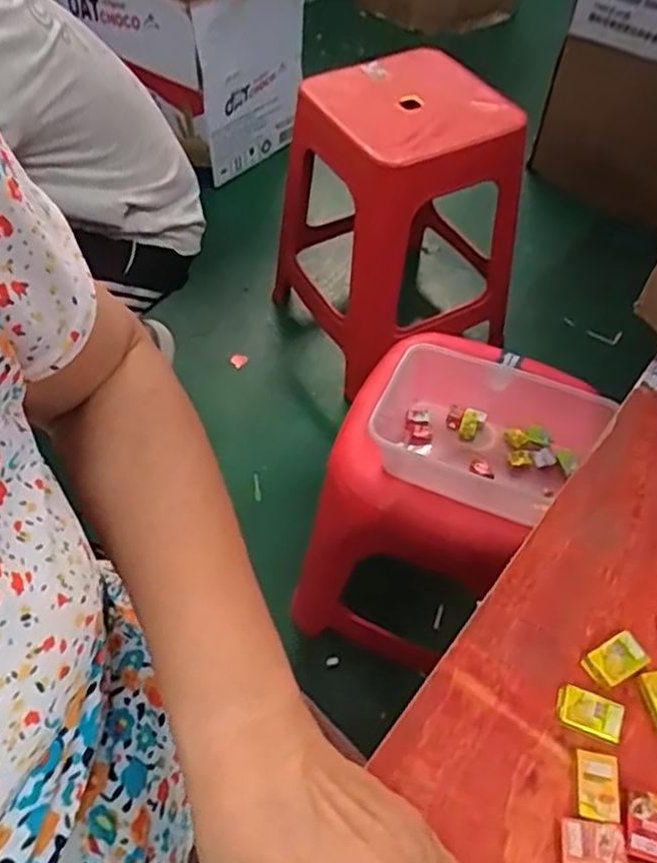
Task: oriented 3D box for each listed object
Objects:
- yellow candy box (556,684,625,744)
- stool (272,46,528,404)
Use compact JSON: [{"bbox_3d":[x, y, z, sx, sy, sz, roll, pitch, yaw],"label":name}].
[{"bbox_3d":[0.115,0.125,0.300,0.027,0.009,0.018,19,55,13],"label":"yellow candy box"},{"bbox_3d":[0.130,-0.378,1.168,0.335,0.448,0.337,-26,58,-19],"label":"stool"}]

